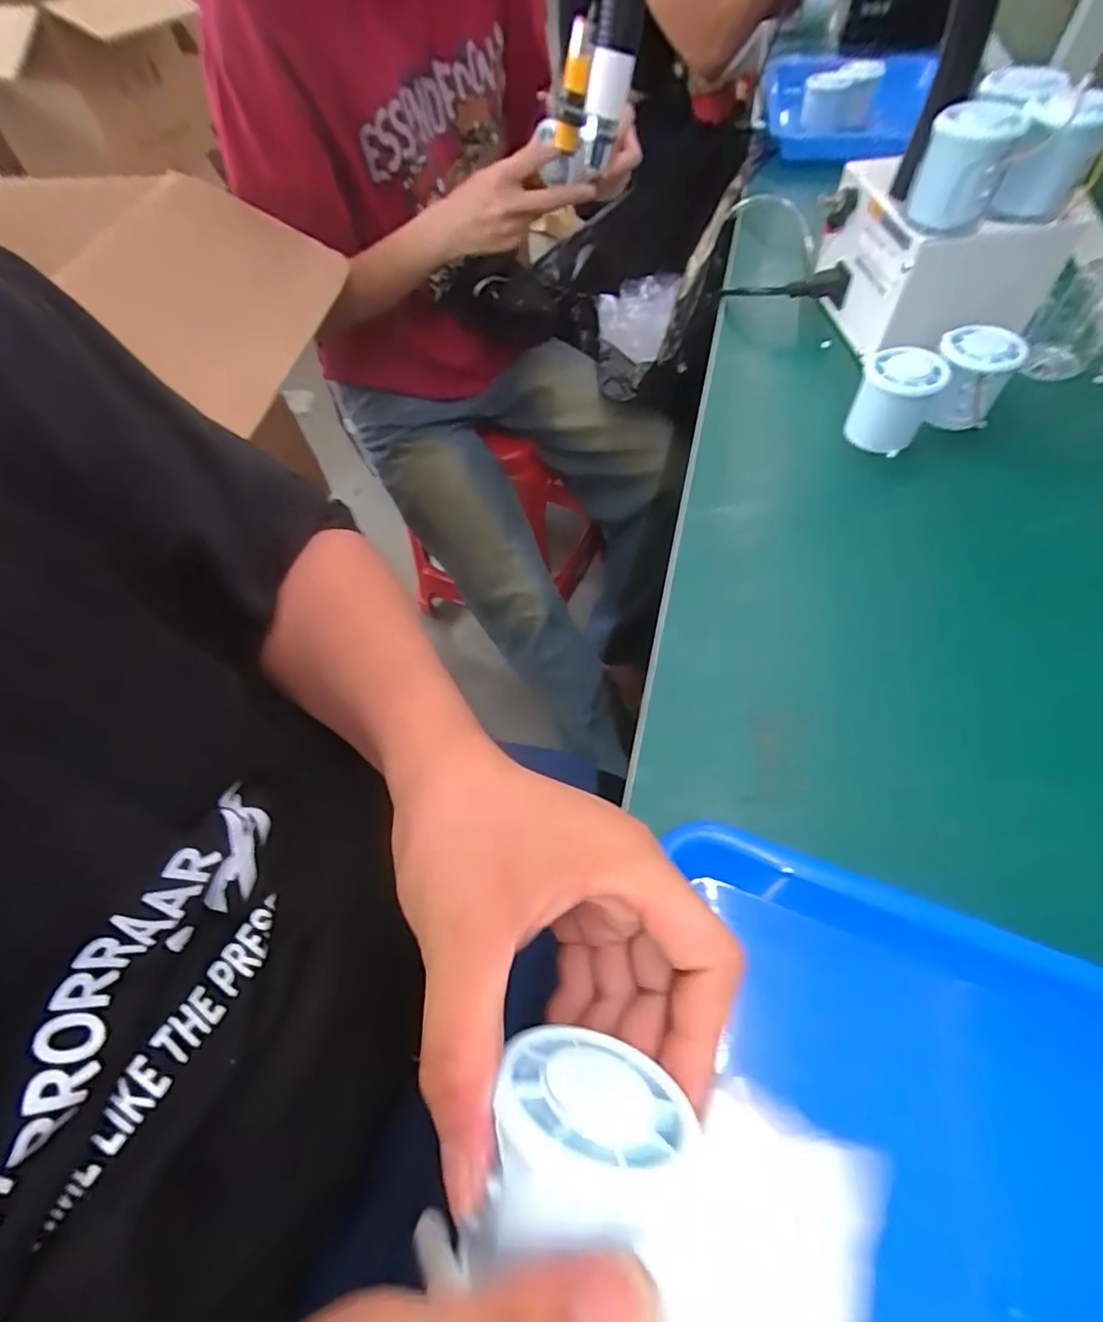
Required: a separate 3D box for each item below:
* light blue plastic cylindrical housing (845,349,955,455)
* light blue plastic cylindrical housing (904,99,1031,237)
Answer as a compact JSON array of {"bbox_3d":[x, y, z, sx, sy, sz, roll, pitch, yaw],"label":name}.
[{"bbox_3d":[0.270,-0.204,0.451,0.052,0.065,0.047,30,64,20],"label":"light blue plastic cylindrical housing"},{"bbox_3d":[0.301,-0.361,0.419,0.058,0.063,0.051,21,62,16],"label":"light blue plastic cylindrical housing"}]

